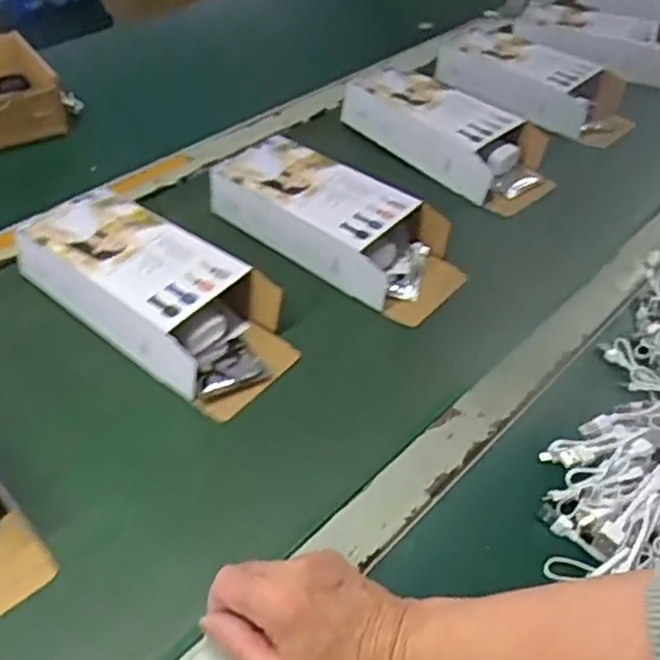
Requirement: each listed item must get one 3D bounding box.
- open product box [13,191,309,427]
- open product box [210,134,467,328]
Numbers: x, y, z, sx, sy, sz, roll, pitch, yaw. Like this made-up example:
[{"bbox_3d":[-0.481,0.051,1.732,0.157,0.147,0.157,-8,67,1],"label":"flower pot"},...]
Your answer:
[{"bbox_3d":[-0.147,-0.032,0.600,0.253,0.059,0.109,30,51,23],"label":"open product box"},{"bbox_3d":[0.005,-0.107,0.681,0.259,0.070,0.109,30,51,19],"label":"open product box"}]

